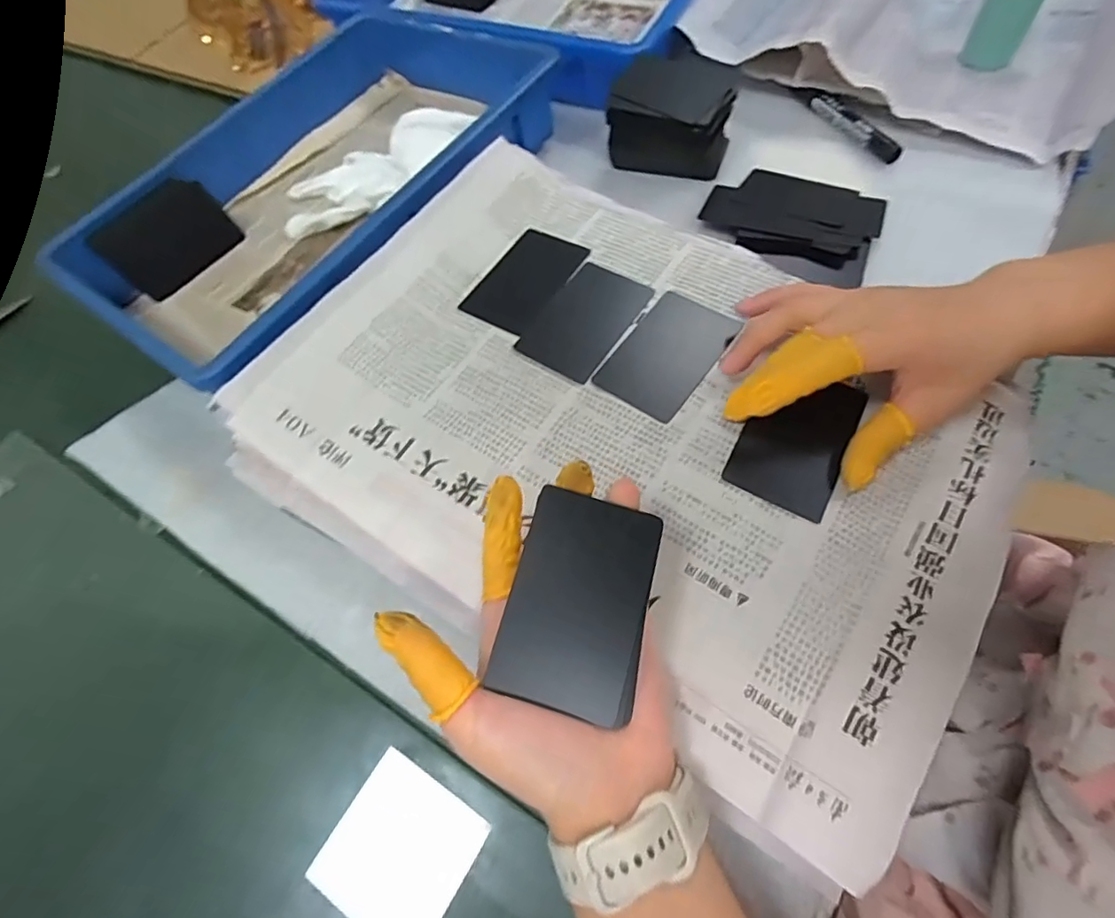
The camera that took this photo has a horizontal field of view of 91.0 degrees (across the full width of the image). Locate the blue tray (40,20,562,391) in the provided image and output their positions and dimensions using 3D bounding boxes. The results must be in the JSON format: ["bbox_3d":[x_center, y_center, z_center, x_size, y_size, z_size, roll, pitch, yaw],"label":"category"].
[{"bbox_3d":[-0.191,-0.223,0.453,0.253,0.079,0.372,35,71,21],"label":"blue tray"}]

